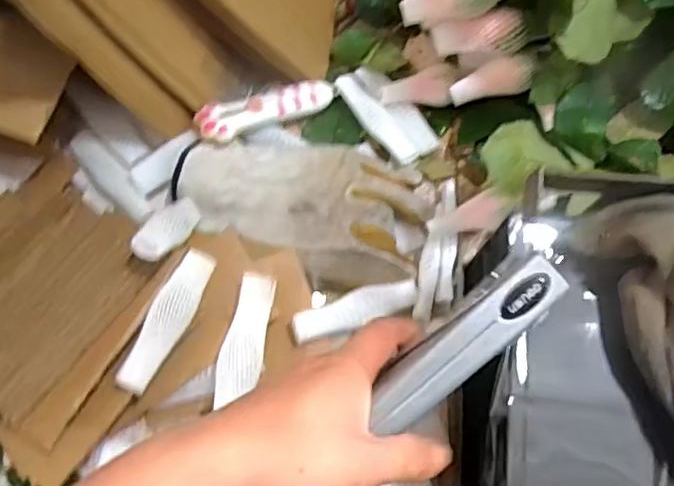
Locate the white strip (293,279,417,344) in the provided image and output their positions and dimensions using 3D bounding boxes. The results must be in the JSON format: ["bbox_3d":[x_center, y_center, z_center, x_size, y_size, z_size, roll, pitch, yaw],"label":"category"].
[{"bbox_3d":[0.014,0.044,0.410,0.090,0.006,0.023,-17,73,-21],"label":"white strip"}]

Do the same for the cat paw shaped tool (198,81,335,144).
[{"bbox_3d":[-0.054,-0.106,0.477,0.109,0.009,0.033,-21,74,-20],"label":"cat paw shaped tool"}]

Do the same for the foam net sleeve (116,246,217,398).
[{"bbox_3d":[-0.105,0.048,0.378,0.023,0.012,0.093,23,75,7],"label":"foam net sleeve"}]

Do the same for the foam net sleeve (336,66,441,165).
[{"bbox_3d":[0.039,-0.103,0.479,0.045,0.022,0.091,-34,78,-11],"label":"foam net sleeve"}]

